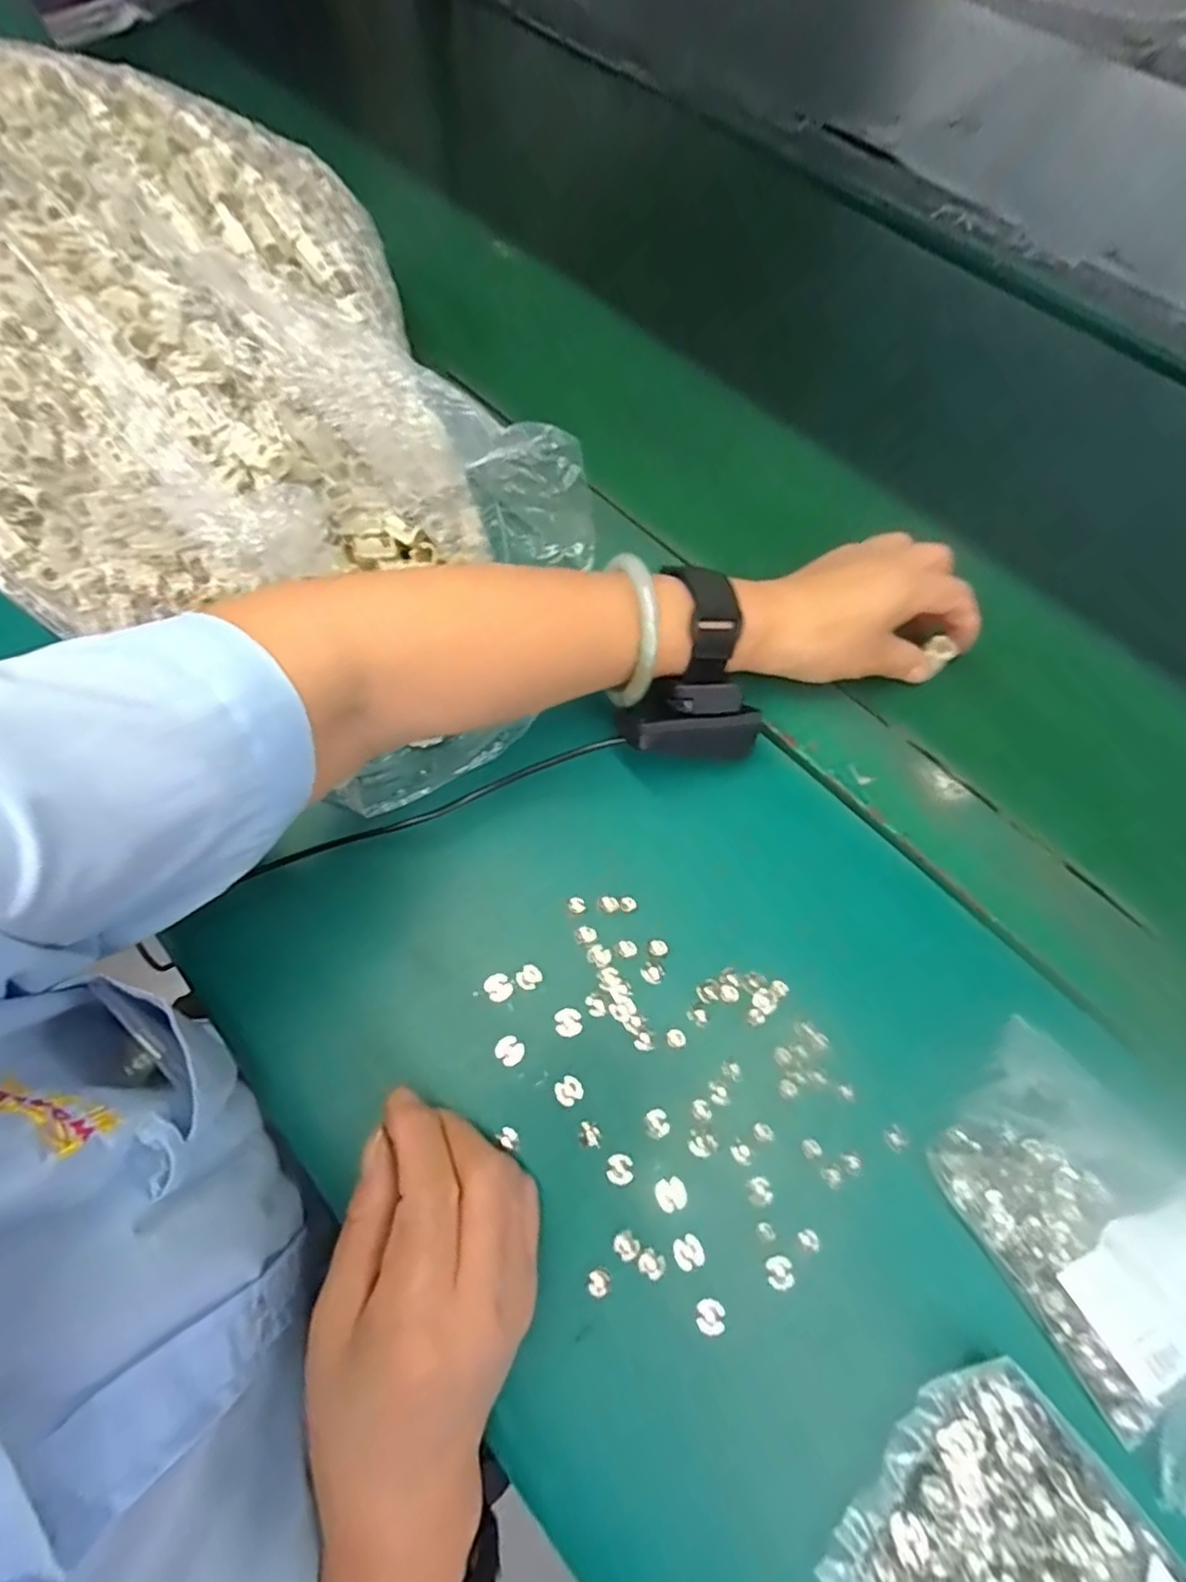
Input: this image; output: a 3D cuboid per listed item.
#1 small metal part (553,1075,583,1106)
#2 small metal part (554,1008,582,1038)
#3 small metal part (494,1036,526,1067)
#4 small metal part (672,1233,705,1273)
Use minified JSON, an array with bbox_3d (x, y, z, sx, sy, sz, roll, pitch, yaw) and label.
[{"bbox_3d":[-0.011,0.134,0.293,0.012,0.004,0.011,-30,70,-11],"label":"small metal part"},{"bbox_3d":[-0.011,0.107,0.304,0.012,0.004,0.012,0,67,1],"label":"small metal part"},{"bbox_3d":[-0.038,0.118,0.299,0.013,0.004,0.012,0,67,1],"label":"small metal part"},{"bbox_3d":[0.039,0.189,0.268,0.012,0.004,0.012,0,67,1],"label":"small metal part"}]

